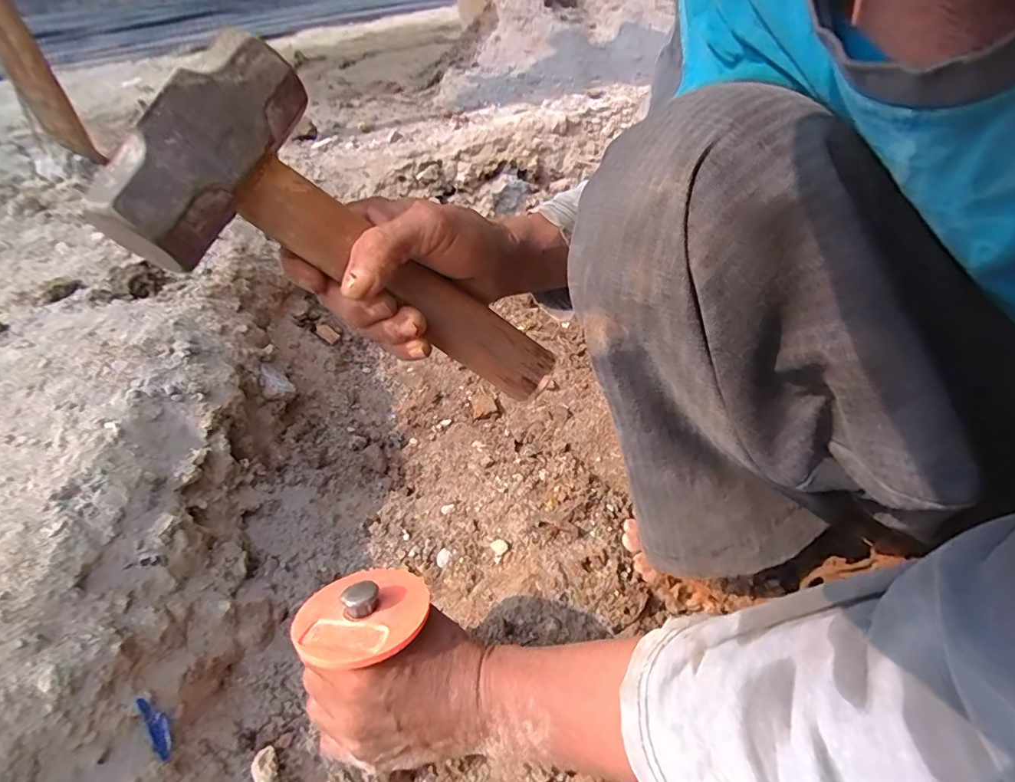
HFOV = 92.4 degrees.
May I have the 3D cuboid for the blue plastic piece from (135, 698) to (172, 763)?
[{"bbox_3d":[-0.205,0.196,0.285,0.009,0.007,0.037,-31,77,-25],"label":"blue plastic piece"}]

